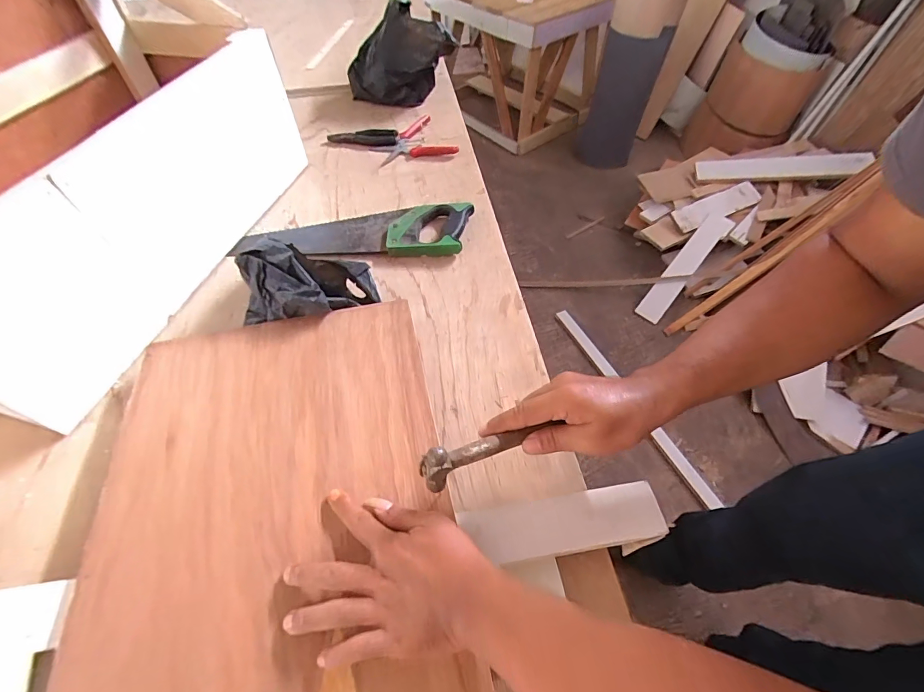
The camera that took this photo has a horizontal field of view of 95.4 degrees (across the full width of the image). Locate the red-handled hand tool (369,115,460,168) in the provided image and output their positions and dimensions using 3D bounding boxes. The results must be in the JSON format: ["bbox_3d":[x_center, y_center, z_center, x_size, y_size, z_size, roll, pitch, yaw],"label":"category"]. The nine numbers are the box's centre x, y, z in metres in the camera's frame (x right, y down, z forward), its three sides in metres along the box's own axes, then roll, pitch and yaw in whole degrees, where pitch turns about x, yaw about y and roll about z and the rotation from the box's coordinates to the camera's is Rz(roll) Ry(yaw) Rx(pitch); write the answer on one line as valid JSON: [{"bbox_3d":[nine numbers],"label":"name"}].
[{"bbox_3d":[-0.113,-0.441,0.895,0.165,0.016,0.156,-15,56,-12],"label":"red-handled hand tool"}]

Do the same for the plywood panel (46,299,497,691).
[{"bbox_3d":[-0.165,0.210,0.370,0.329,0.015,0.598,-11,55,-9],"label":"plywood panel"}]

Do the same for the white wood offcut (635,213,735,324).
[{"bbox_3d":[0.812,-0.293,1.538,0.091,0.025,0.477,38,89,23],"label":"white wood offcut"}]

